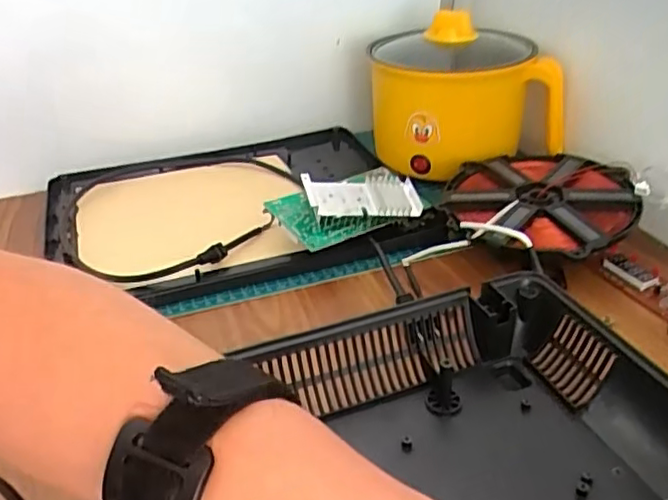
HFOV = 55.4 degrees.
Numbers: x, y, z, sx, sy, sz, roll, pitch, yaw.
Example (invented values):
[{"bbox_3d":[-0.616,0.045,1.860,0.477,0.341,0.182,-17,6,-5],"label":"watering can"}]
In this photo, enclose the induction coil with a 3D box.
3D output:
[{"bbox_3d":[0.183,-0.044,0.556,0.170,0.021,0.160,-4,33,2],"label":"induction coil"}]

